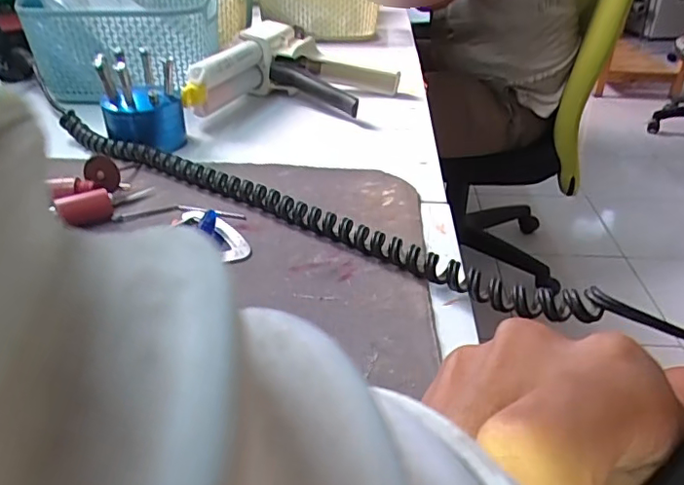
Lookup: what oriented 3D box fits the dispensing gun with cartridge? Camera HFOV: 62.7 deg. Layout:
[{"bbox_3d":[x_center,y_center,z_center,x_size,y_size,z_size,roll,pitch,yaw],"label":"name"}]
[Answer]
[{"bbox_3d":[-0.035,-0.147,0.511,0.152,0.062,0.171,9,33,11],"label":"dispensing gun with cartridge"}]

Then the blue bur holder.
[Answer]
[{"bbox_3d":[-0.152,-0.109,0.429,0.058,0.065,0.048,-8,33,-14],"label":"blue bur holder"}]

